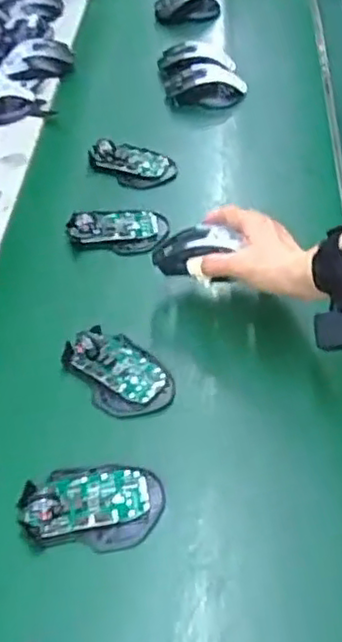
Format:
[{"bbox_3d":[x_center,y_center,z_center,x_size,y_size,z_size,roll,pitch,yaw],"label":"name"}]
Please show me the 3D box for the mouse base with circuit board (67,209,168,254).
[{"bbox_3d":[-0.063,-0.111,0.762,0.112,0.017,0.070,1,48,5],"label":"mouse base with circuit board"}]

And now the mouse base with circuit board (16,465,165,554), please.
[{"bbox_3d":[-0.066,0.152,0.537,0.116,0.014,0.069,-3,48,1],"label":"mouse base with circuit board"}]

